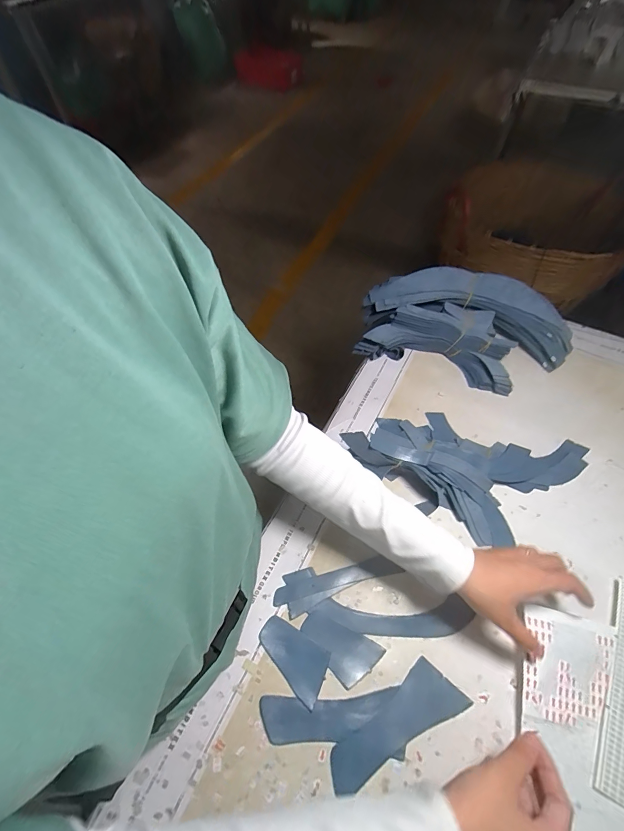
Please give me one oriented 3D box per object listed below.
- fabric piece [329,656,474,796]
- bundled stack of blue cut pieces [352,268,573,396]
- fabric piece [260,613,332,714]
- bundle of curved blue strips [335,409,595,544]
[{"bbox_3d":[0.081,0.303,0.365,0.146,0.004,0.051,-24,60,-15],"label":"fabric piece"},{"bbox_3d":[0.248,-0.153,0.612,0.322,0.071,0.193,17,59,11],"label":"bundled stack of blue cut pieces"},{"bbox_3d":[-0.022,0.259,0.390,0.080,0.004,0.051,27,61,16],"label":"fabric piece"},{"bbox_3d":[0.202,0.065,0.481,0.321,0.056,0.184,14,58,9],"label":"bundle of curved blue strips"}]

